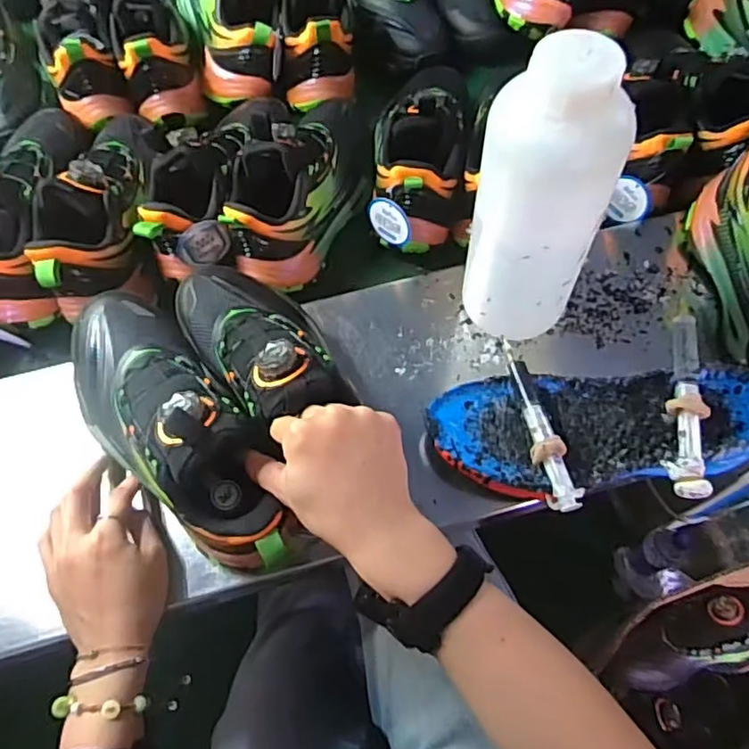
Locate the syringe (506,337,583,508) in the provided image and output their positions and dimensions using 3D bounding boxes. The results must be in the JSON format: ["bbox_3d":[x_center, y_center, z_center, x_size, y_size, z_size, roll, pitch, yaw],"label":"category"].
[{"bbox_3d":[0.125,0.038,0.489,0.024,0.022,0.144,-15,64,-5],"label":"syringe"}]

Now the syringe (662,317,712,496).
[{"bbox_3d":[0.241,0.022,0.478,0.026,0.033,0.150,10,64,7],"label":"syringe"}]

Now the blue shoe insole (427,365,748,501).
[{"bbox_3d":[0.181,0.043,0.488,0.265,0.030,0.096,-2,63,1],"label":"blue shoe insole"}]

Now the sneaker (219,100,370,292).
[{"bbox_3d":[-0.072,-0.192,0.602,0.090,0.115,0.218,19,65,11],"label":"sneaker"}]

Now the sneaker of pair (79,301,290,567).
[{"bbox_3d":[-0.140,0.038,0.442,0.087,0.110,0.243,-41,64,-17],"label":"sneaker of pair"}]

